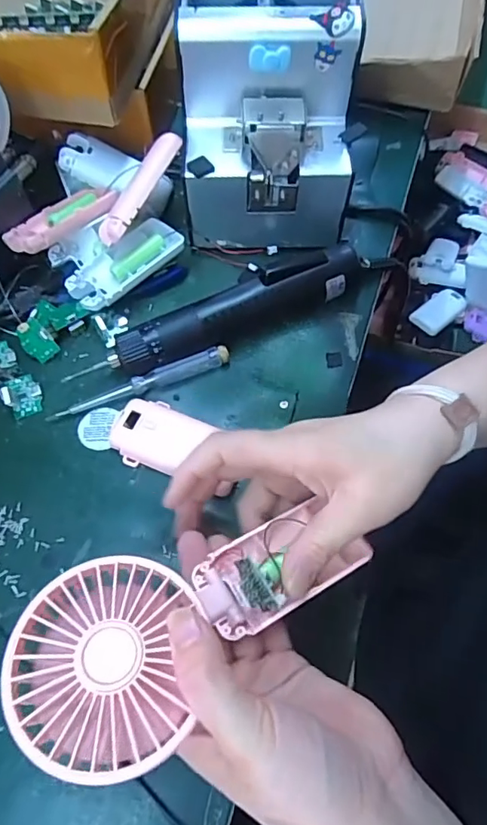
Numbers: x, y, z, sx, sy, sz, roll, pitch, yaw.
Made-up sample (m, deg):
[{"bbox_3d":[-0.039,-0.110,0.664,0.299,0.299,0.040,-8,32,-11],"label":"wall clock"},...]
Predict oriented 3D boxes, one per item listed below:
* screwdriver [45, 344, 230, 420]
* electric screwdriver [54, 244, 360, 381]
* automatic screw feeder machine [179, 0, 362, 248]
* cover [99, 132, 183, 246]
[{"bbox_3d":[-0.075,-0.021,0.382,0.137,0.013,0.013,-22,67,-9],"label":"screwdriver"},{"bbox_3d":[-0.008,-0.076,0.389,0.222,0.043,0.037,-25,67,-11],"label":"electric screwdriver"},{"bbox_3d":[0.016,-0.244,0.409,0.124,0.147,0.169,-1,65,0],"label":"automatic screw feeder machine"},{"bbox_3d":[-0.078,-0.170,0.392,0.021,0.016,0.094,31,86,11],"label":"cover"}]

